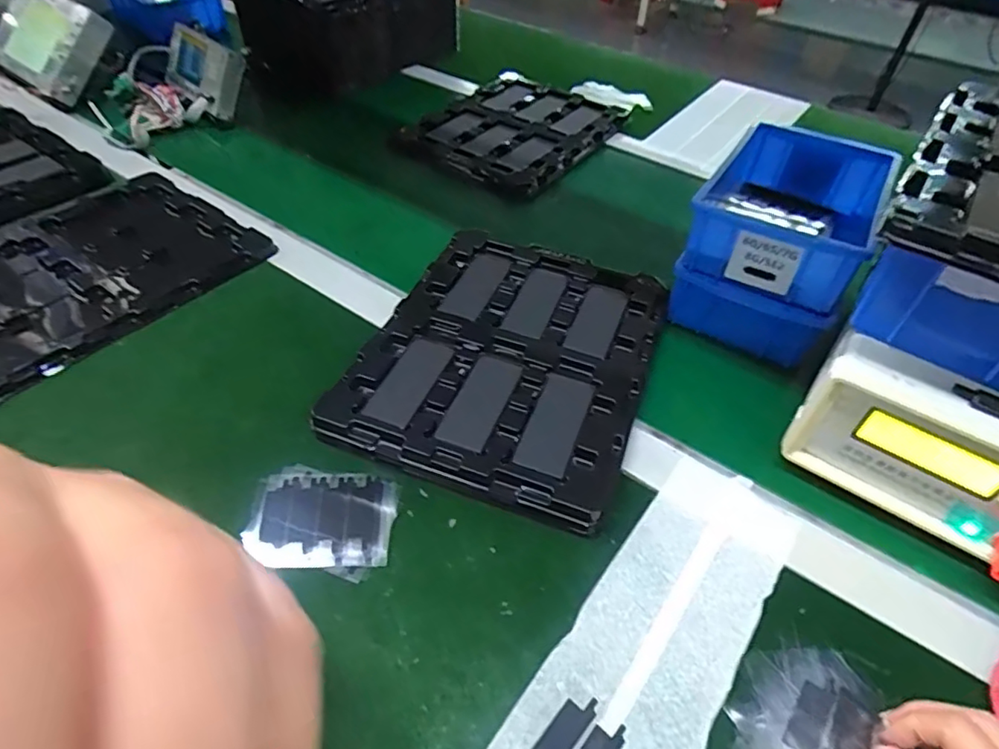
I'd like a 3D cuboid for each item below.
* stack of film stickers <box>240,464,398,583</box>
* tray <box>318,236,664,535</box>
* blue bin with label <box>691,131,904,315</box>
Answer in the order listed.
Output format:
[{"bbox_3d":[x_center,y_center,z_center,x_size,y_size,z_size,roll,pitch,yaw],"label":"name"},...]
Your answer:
[{"bbox_3d":[-0.120,0.098,0.389,0.097,0.009,0.073,6,46,3],"label":"stack of film stickers"},{"bbox_3d":[0.013,-0.021,0.487,0.220,0.027,0.272,19,48,14],"label":"tray"},{"bbox_3d":[0.256,-0.154,0.512,0.124,0.057,0.210,24,50,19],"label":"blue bin with label"}]

